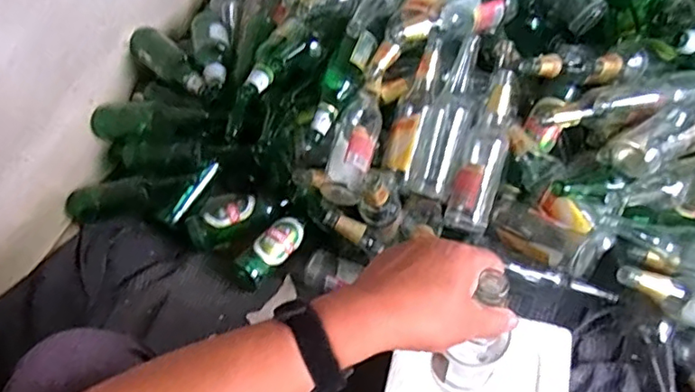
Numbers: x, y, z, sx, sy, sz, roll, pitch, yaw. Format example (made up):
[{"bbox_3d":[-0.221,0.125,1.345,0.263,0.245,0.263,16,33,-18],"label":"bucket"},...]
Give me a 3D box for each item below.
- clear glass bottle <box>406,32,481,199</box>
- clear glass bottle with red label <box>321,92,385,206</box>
[{"bbox_3d":[0.172,-0.134,0.936,0.070,0.070,0.282,18,91,16],"label":"clear glass bottle"},{"bbox_3d":[0.013,-0.086,0.917,0.071,0.063,0.200,8,58,10],"label":"clear glass bottle with red label"}]

